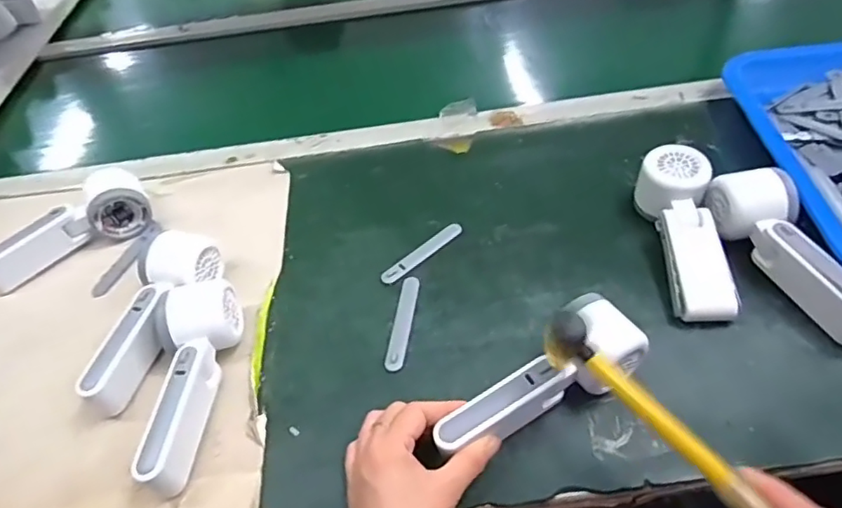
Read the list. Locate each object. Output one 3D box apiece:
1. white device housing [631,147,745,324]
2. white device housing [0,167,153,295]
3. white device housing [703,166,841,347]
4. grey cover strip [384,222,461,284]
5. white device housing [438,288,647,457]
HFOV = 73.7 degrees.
[{"bbox_3d":[0.230,-0.017,0.488,0.051,0.044,0.161,-4,61,3],"label":"white device housing"},{"bbox_3d":[-0.358,-0.025,0.568,0.163,0.051,0.059,-30,53,-18],"label":"white device housing"},{"bbox_3d":[0.298,0.002,0.459,0.057,0.064,0.157,-10,49,-2],"label":"white device housing"},{"bbox_3d":[0.001,-0.002,0.536,0.094,0.004,0.017,-36,55,-21],"label":"grey cover strip"},{"bbox_3d":[0.083,0.092,0.404,0.165,0.045,0.056,-28,48,-15],"label":"white device housing"}]

